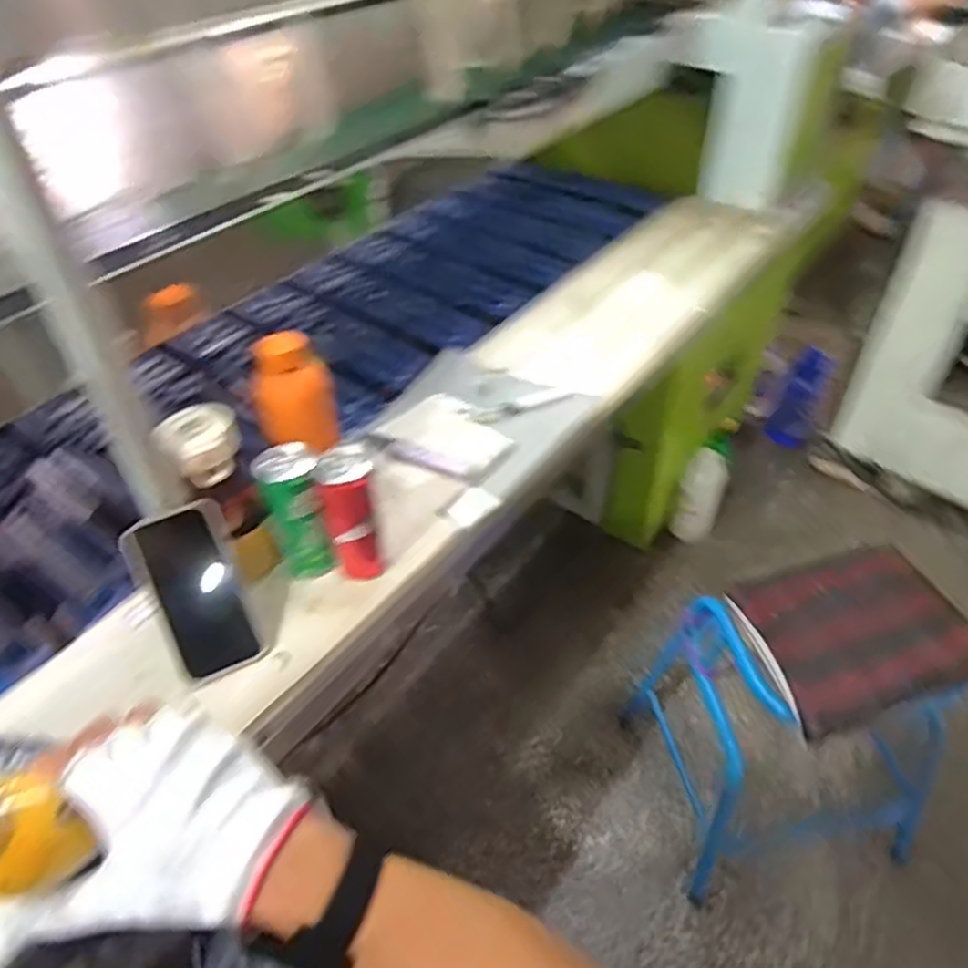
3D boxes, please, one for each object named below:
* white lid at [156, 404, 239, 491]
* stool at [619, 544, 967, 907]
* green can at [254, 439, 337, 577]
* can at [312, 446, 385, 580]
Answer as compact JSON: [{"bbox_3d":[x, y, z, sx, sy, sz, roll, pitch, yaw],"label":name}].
[{"bbox_3d":[-0.280,-0.040,0.717,0.070,0.052,0.064,-30,50,-26],"label":"white lid"},{"bbox_3d":[0.506,0.352,1.174,0.402,0.531,0.352,-10,44,-8],"label":"stool"},{"bbox_3d":[-0.195,0.031,0.761,0.055,0.141,0.058,-1,44,1],"label":"green can"},{"bbox_3d":[-0.137,0.038,0.763,0.054,0.157,0.053,-1,44,1],"label":"can"}]

